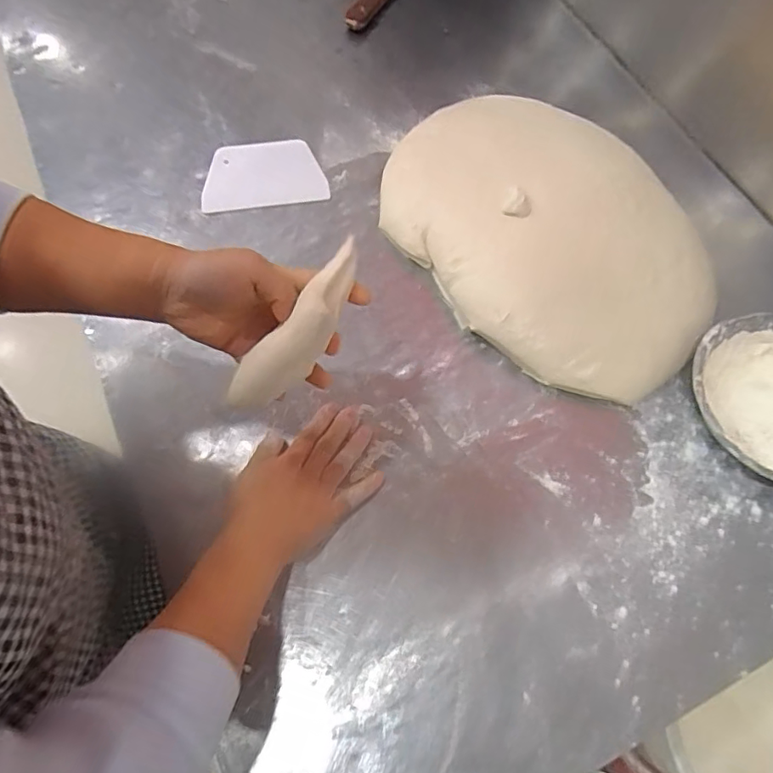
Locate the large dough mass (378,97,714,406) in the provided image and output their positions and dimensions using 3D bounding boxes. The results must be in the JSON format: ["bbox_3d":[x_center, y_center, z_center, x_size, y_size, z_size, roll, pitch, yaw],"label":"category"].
[{"bbox_3d":[0.190,-0.191,0.595,0.310,0.057,0.399,-32,71,-14],"label":"large dough mass"}]

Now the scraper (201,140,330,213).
[{"bbox_3d":[-0.149,-0.255,0.642,0.143,0.006,0.095,-10,67,-5],"label":"scraper"}]

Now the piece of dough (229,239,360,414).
[{"bbox_3d":[-0.061,-0.042,0.399,0.042,0.027,0.147,36,89,13],"label":"piece of dough"}]

